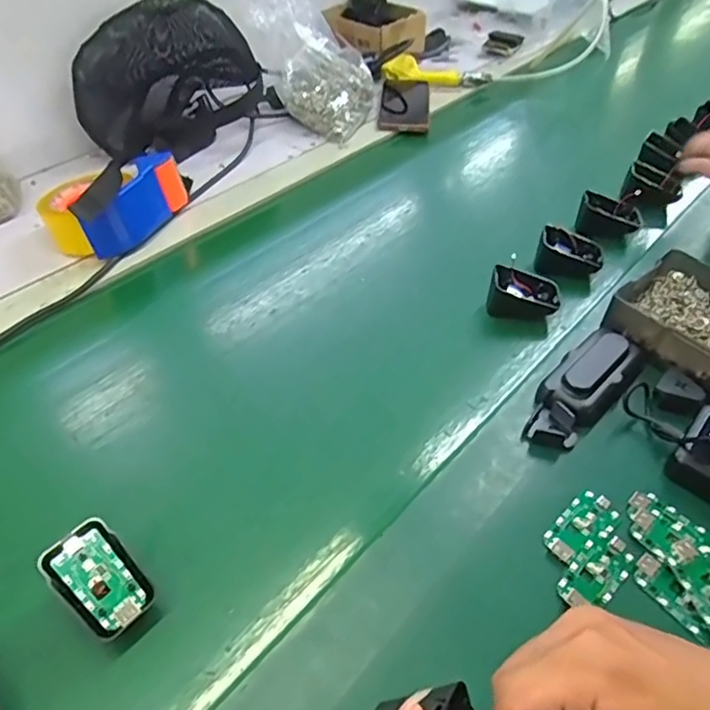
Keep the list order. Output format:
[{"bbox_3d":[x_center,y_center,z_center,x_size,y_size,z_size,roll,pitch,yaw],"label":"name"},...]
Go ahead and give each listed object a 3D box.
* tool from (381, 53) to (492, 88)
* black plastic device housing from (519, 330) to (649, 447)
[{"bbox_3d":[0.137,-0.478,0.964,0.173,0.047,0.050,-7,45,-7],"label":"tool"},{"bbox_3d":[0.194,0.027,0.488,0.051,0.032,0.142,33,54,29],"label":"black plastic device housing"}]

